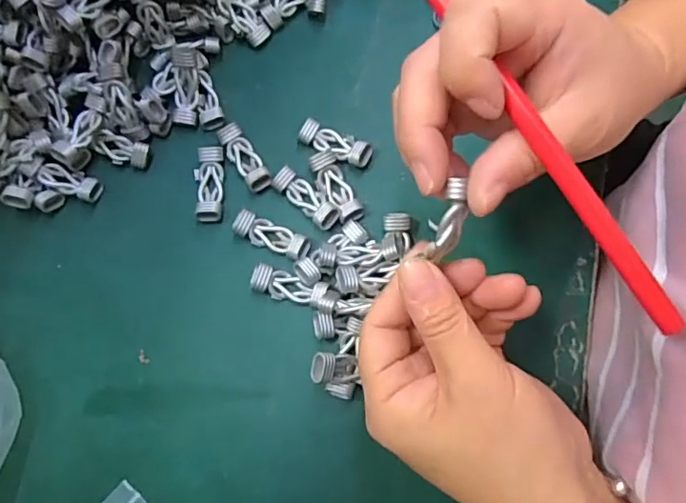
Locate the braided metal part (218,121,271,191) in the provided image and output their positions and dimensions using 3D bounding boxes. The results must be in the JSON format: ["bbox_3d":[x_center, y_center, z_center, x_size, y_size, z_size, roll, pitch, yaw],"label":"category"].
[{"bbox_3d":[-0.058,-0.056,0.322,0.015,0.010,0.045,-33,78,-5],"label":"braided metal part"}]

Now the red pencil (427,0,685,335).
[{"bbox_3d":[0.070,-0.043,0.198,0.008,0.005,0.169,-33,87,-5],"label":"red pencil"}]

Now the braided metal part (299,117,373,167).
[{"bbox_3d":[-0.004,-0.064,0.323,0.045,0.013,0.016,28,80,8],"label":"braided metal part"}]

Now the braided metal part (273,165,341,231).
[{"bbox_3d":[-0.021,-0.032,0.313,0.045,0.010,0.015,43,83,11],"label":"braided metal part"}]

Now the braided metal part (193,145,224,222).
[{"bbox_3d":[-0.079,-0.041,0.320,0.017,0.009,0.045,-2,77,2],"label":"braided metal part"}]

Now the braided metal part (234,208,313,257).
[{"bbox_3d":[-0.040,-0.009,0.311,0.044,0.009,0.015,24,79,8],"label":"braided metal part"}]

